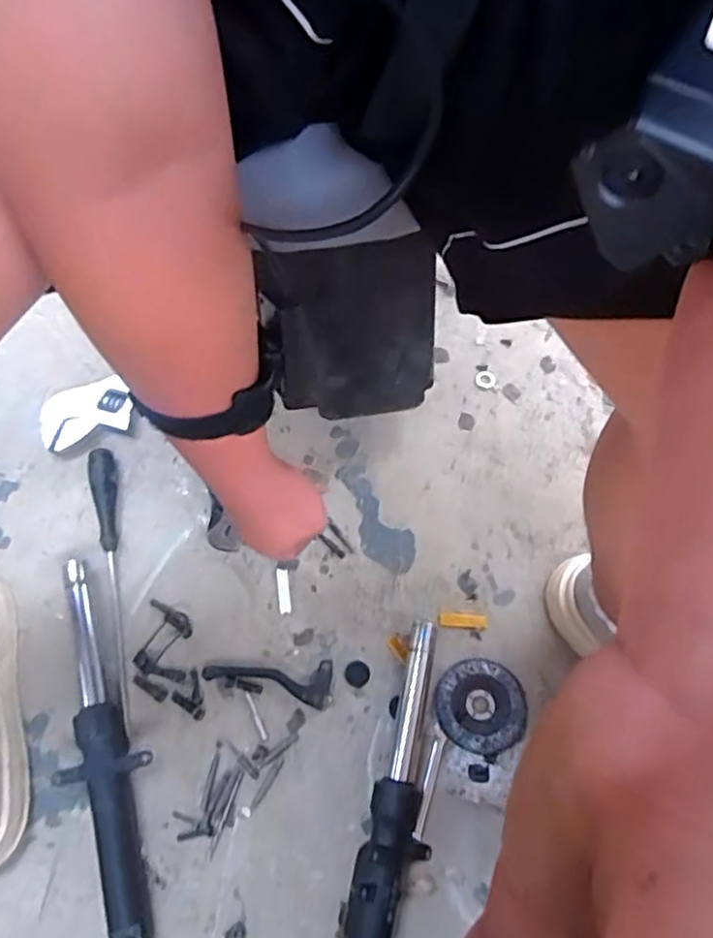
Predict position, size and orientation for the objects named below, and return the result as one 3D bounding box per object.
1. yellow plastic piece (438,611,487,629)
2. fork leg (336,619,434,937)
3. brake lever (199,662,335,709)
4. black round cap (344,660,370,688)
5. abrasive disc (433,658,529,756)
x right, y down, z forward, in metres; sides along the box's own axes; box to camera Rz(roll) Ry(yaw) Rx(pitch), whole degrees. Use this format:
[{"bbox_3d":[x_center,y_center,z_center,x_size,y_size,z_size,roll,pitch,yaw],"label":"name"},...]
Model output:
[{"bbox_3d":[0.110,0.157,0.673,0.049,0.004,0.016,4,69,1],"label":"yellow plastic piece"},{"bbox_3d":[0.035,0.321,0.588,0.062,0.049,0.358,12,70,4],"label":"fork leg"},{"bbox_3d":[-0.089,0.203,0.648,0.125,0.016,0.044,12,70,4],"label":"brake lever"},{"bbox_3d":[0.001,0.207,0.656,0.025,0.004,0.025,0,69,-1],"label":"black round cap"},{"bbox_3d":[0.122,0.234,0.642,0.088,0.007,0.085,0,69,-1],"label":"abrasive disc"}]

